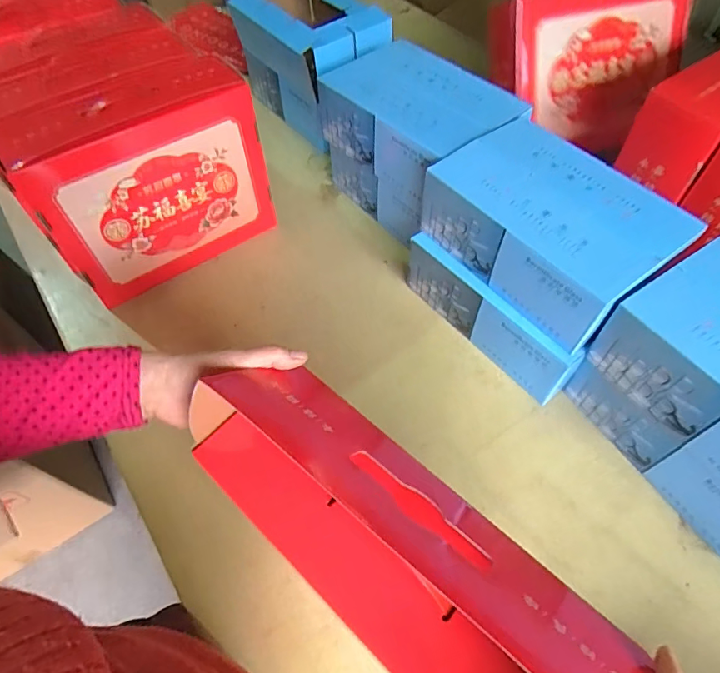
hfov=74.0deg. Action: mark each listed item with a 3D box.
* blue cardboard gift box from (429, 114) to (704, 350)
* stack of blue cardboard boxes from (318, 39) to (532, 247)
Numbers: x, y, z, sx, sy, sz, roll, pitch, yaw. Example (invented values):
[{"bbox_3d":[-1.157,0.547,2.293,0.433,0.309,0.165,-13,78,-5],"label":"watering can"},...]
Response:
[{"bbox_3d":[0.255,-0.151,0.647,0.190,0.108,0.285,-35,63,-19],"label":"blue cardboard gift box"},{"bbox_3d":[0.094,-0.330,0.838,0.215,0.219,0.305,-31,62,-17],"label":"stack of blue cardboard boxes"}]

